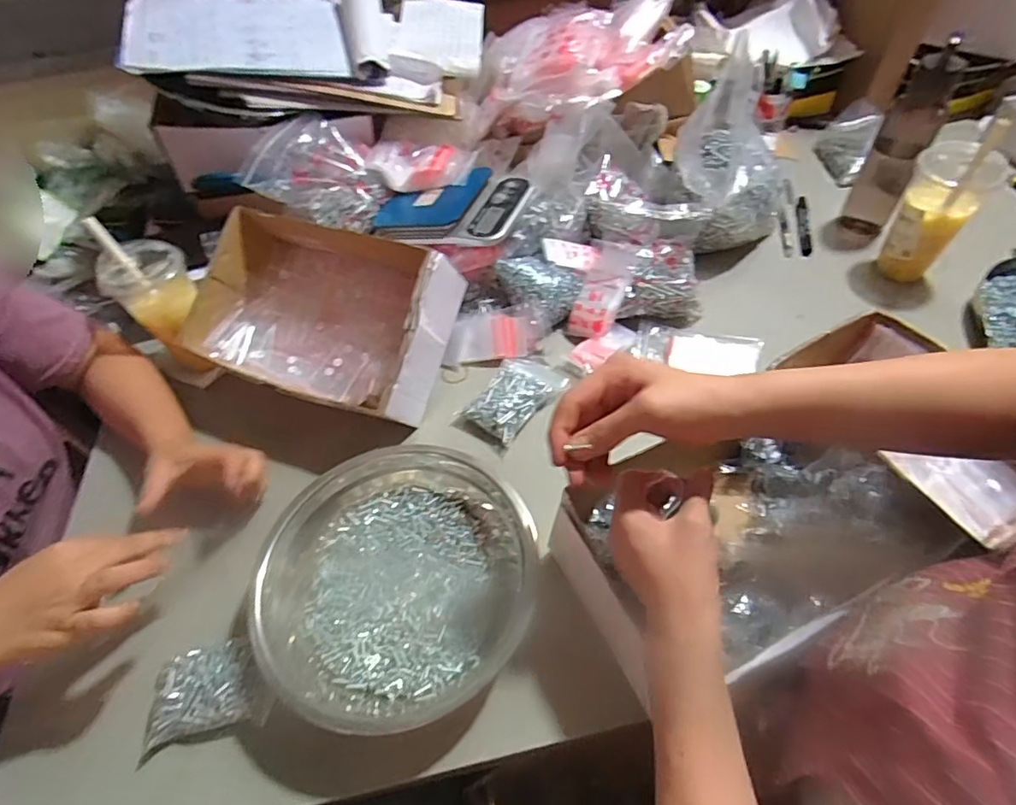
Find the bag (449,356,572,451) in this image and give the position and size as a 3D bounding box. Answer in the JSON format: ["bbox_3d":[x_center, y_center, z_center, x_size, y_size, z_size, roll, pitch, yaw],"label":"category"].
[{"bbox_3d":[0.008,-0.011,0.661,0.081,0.031,0.141,31,61,25],"label":"bag"}]

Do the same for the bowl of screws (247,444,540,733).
[{"bbox_3d":[-0.097,0.166,0.499,0.240,0.065,0.229,-2,53,3],"label":"bowl of screws"}]

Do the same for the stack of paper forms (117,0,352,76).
[{"bbox_3d":[-0.370,-0.511,0.737,0.270,0.019,0.238,-9,59,-17],"label":"stack of paper forms"}]

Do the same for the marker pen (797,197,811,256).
[{"bbox_3d":[0.458,-0.273,0.837,0.016,0.017,0.137,9,54,11],"label":"marker pen"}]

